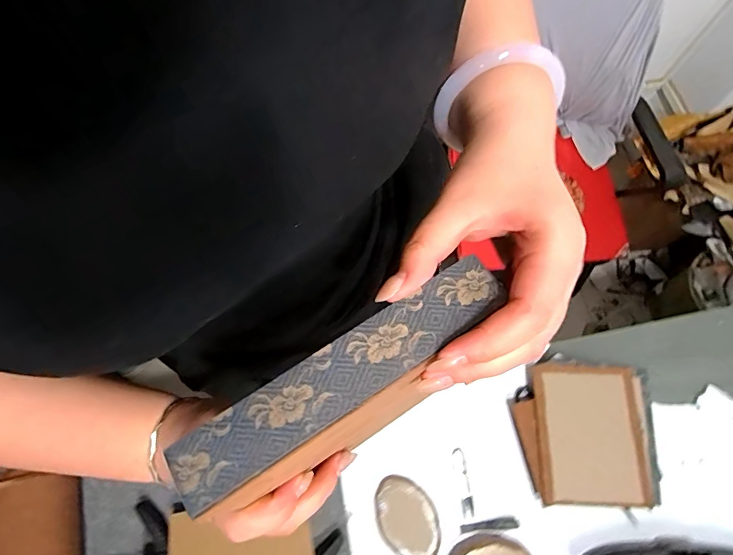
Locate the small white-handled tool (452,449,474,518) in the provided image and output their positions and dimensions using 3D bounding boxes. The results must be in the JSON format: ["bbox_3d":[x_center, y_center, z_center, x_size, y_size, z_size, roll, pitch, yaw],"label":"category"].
[{"bbox_3d":[0.153,0.325,0.665,0.018,0.005,0.097,-9,72,1],"label":"small white-handled tool"}]

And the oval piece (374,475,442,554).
[{"bbox_3d":[0.063,0.379,0.659,0.087,0.007,0.126,-30,73,-6],"label":"oval piece"}]

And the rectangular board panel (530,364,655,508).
[{"bbox_3d":[0.353,0.244,0.662,0.165,0.017,0.205,2,65,2],"label":"rectangular board panel"}]

